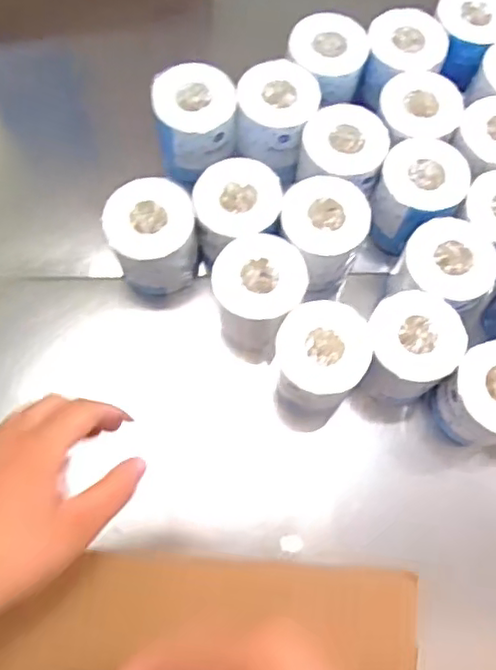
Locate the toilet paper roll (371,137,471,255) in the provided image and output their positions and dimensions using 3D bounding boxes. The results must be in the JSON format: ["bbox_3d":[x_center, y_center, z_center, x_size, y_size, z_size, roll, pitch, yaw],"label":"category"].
[{"bbox_3d":[0.200,-0.165,0.754,0.095,0.100,0.097,1,71,-2],"label":"toilet paper roll"}]

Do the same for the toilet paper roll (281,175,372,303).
[{"bbox_3d":[0.085,-0.107,0.738,0.100,0.113,0.111,-11,72,-6],"label":"toilet paper roll"}]

